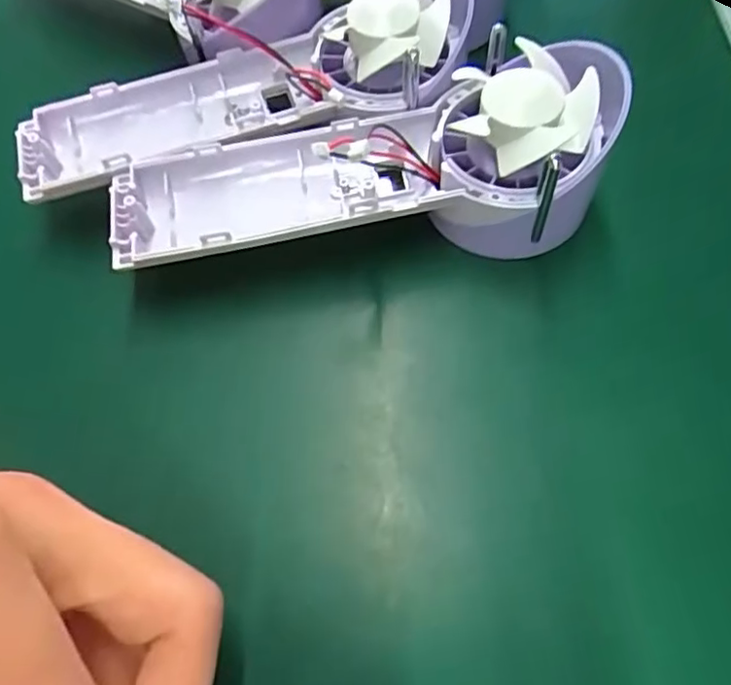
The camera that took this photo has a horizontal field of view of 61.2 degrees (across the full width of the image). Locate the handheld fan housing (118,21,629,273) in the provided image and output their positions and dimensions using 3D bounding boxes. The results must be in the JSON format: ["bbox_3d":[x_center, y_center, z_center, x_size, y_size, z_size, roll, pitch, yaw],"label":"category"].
[{"bbox_3d":[-0.001,-0.062,0.218,0.177,0.046,0.062,-10,62,-1],"label":"handheld fan housing"}]

